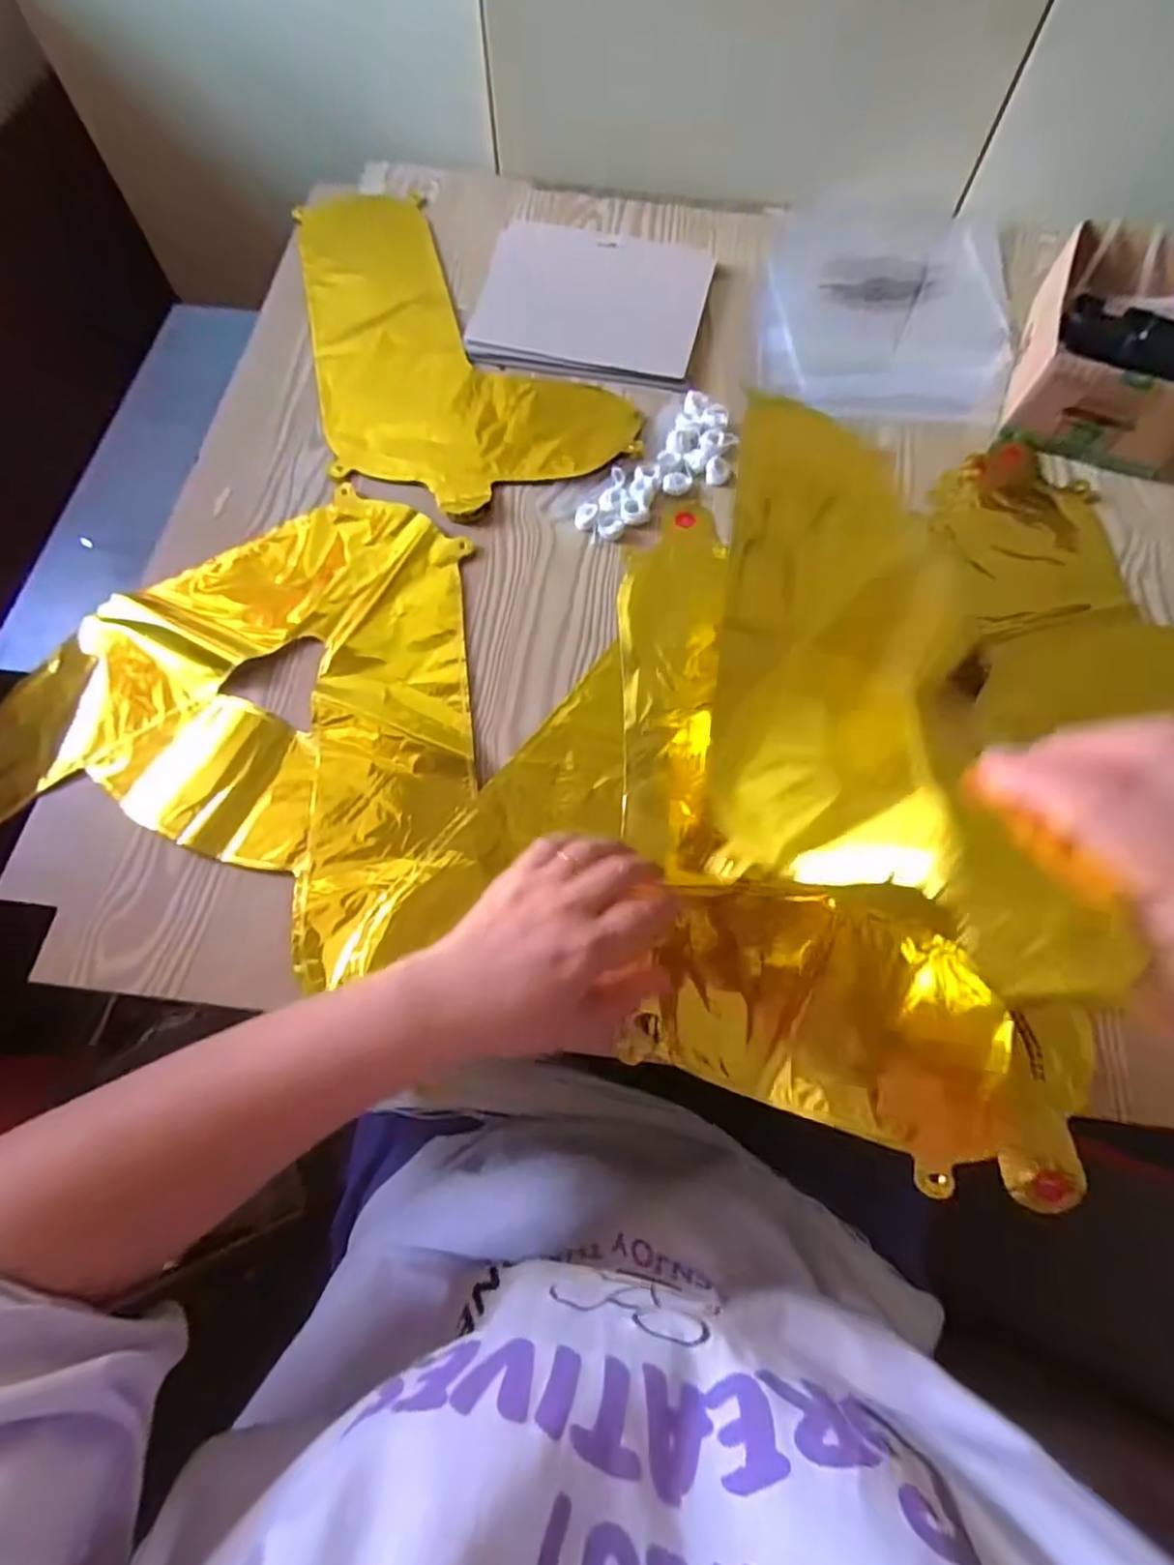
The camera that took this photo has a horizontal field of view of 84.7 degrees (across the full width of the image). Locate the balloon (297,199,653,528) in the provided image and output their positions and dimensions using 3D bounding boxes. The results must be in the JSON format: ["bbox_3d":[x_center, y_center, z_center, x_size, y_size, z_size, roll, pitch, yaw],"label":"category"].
[{"bbox_3d":[-0.135,-0.392,0.562,0.224,0.010,0.406,-22,70,-9],"label":"balloon"}]

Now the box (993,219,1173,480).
[{"bbox_3d":[0.427,-0.353,0.520,0.131,0.067,0.192,21,69,8],"label":"box"}]

